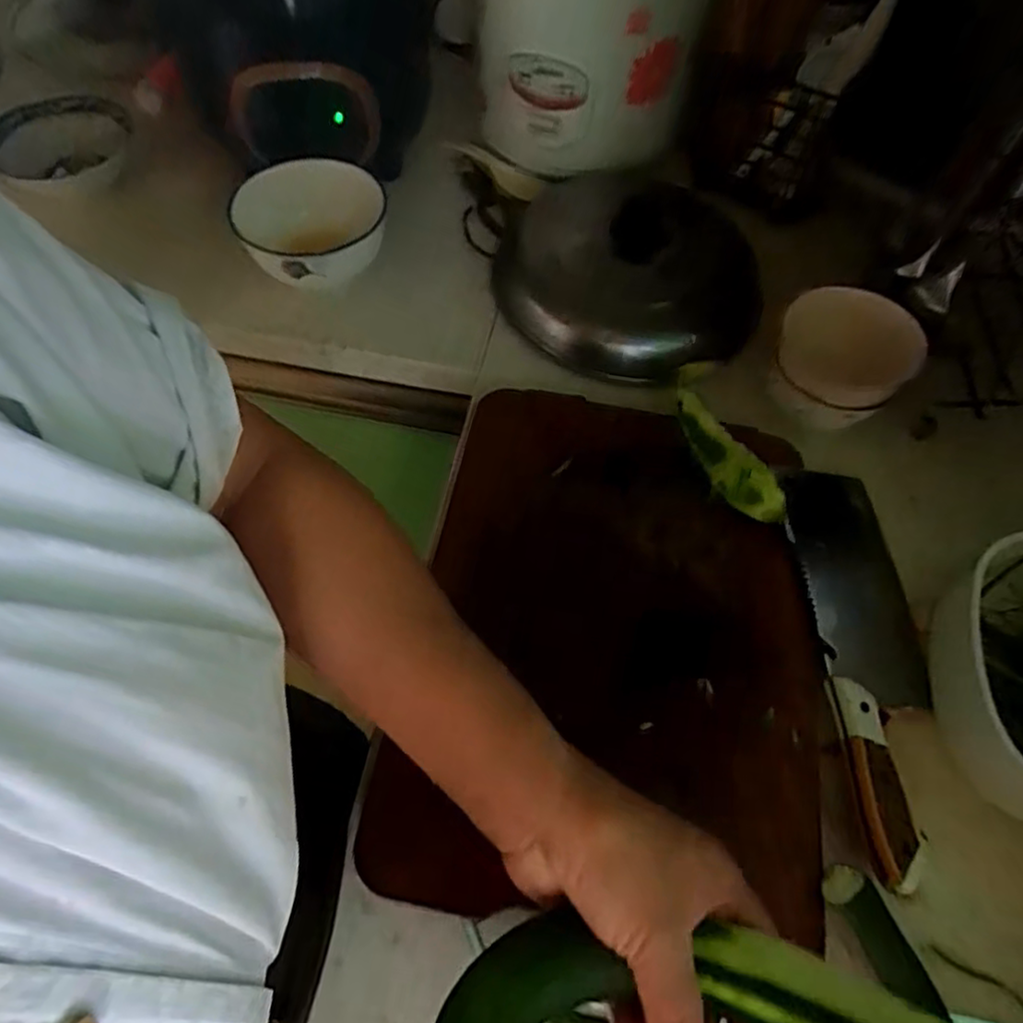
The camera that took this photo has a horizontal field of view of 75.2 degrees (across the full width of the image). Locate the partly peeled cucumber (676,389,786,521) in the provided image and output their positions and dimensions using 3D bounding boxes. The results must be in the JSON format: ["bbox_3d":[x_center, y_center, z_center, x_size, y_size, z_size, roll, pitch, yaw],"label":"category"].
[{"bbox_3d":[0.167,-0.045,0.533,0.031,0.032,0.129,-25,64,-17],"label":"partly peeled cucumber"}]

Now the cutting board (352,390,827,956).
[{"bbox_3d":[0.080,0.079,0.484,0.293,0.033,0.382,9,59,2],"label":"cutting board"}]

